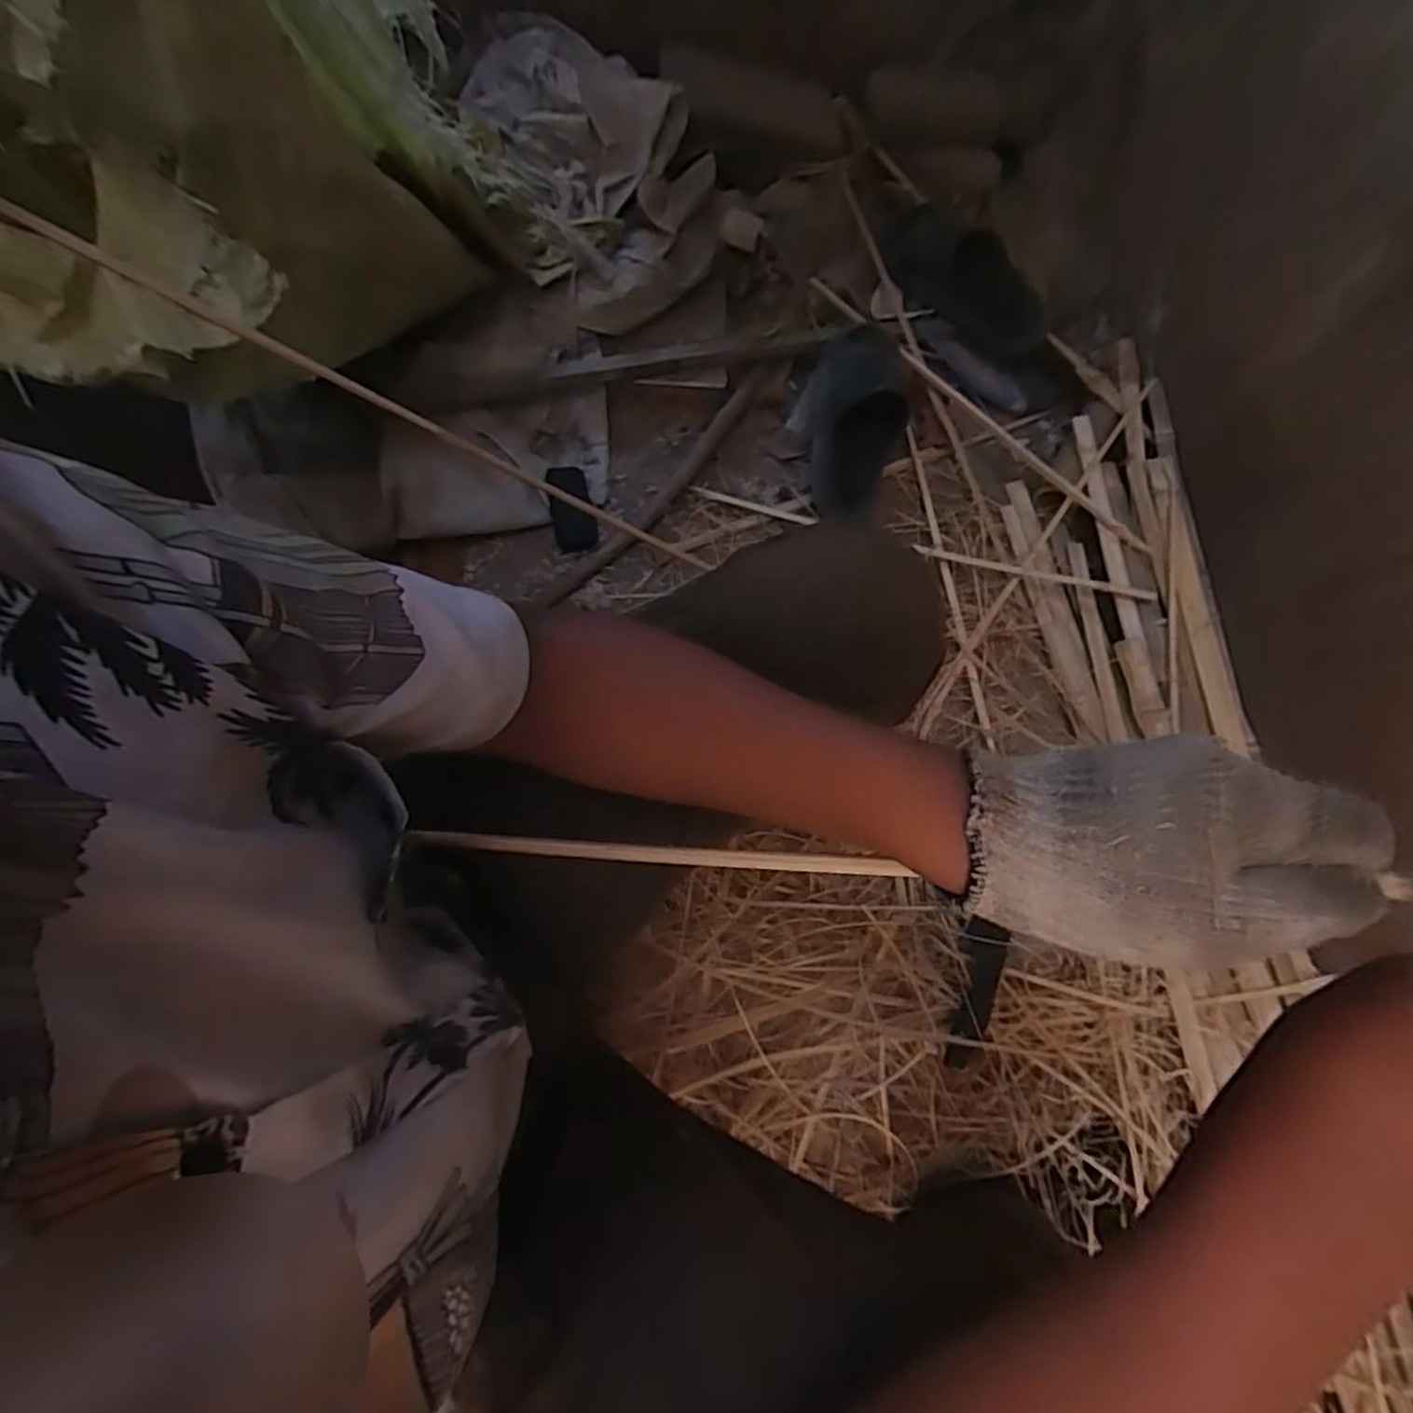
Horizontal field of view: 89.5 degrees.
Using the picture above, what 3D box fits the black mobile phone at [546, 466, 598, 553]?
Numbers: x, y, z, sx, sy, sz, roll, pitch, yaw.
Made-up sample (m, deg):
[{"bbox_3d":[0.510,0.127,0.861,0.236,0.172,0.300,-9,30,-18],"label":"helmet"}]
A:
[{"bbox_3d":[-0.174,-0.252,0.918,0.054,0.109,0.012,-5,33,-4],"label":"black mobile phone"}]

